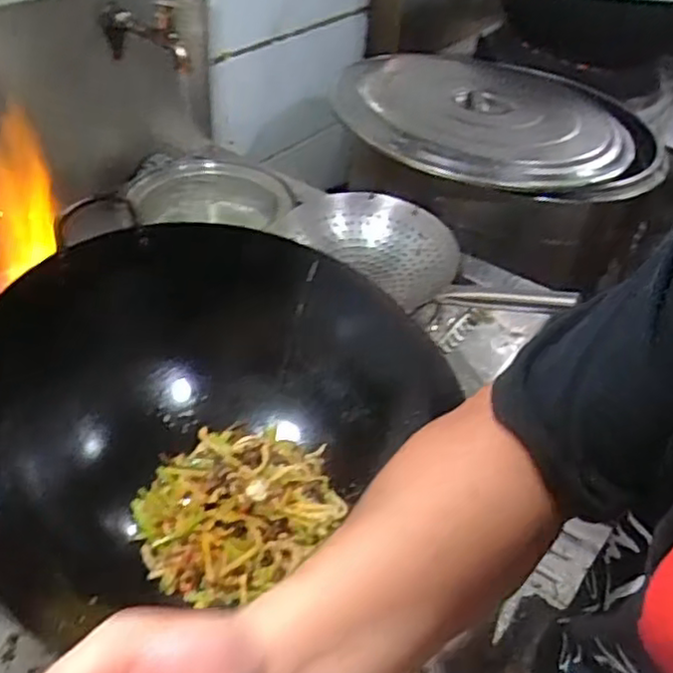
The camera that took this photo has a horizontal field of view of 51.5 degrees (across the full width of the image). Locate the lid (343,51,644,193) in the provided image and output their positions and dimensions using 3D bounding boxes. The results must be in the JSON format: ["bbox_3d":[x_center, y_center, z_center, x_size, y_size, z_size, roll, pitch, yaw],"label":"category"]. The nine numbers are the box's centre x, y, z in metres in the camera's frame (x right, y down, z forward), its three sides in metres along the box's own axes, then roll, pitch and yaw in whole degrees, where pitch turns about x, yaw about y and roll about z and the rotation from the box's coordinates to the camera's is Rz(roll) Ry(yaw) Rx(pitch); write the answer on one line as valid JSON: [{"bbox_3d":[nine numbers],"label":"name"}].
[{"bbox_3d":[0.315,-0.500,1.462,0.600,0.090,0.634,3,41,-3],"label":"lid"}]

